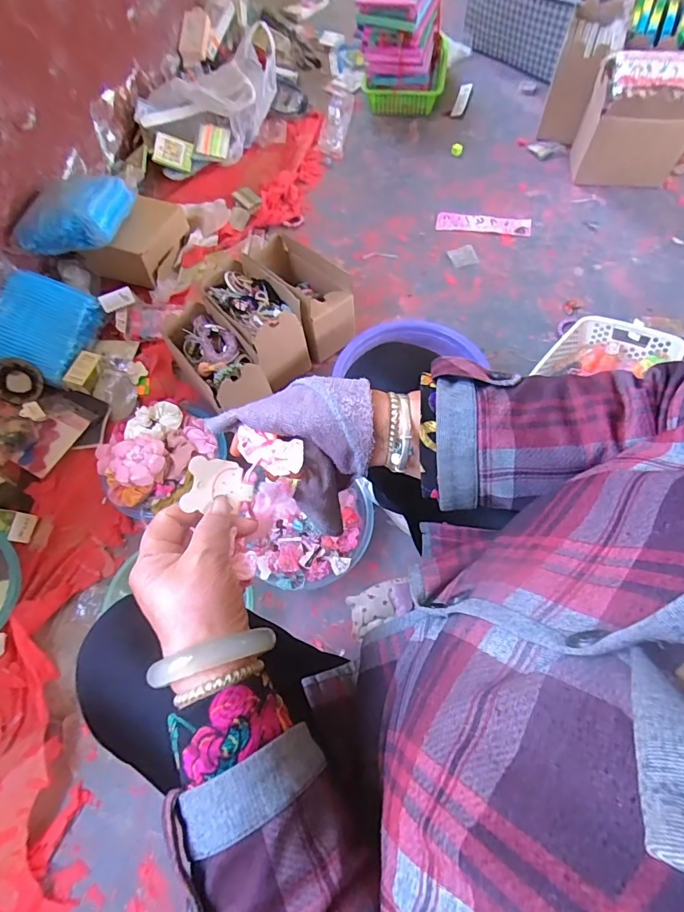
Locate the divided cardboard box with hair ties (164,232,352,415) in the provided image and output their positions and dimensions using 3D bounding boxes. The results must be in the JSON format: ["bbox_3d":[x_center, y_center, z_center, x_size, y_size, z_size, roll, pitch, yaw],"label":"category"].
[{"bbox_3d":[-0.161,-0.248,0.915,0.234,0.191,0.358,34,71,17],"label":"divided cardboard box with hair ties"}]

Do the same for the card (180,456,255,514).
[{"bbox_3d":[-0.088,0.021,0.327,0.049,0.004,0.036,10,82,-34],"label":"card"}]

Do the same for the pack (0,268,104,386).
[{"bbox_3d":[-0.648,-0.278,0.971,0.181,0.089,0.215,12,66,9],"label":"pack"}]

